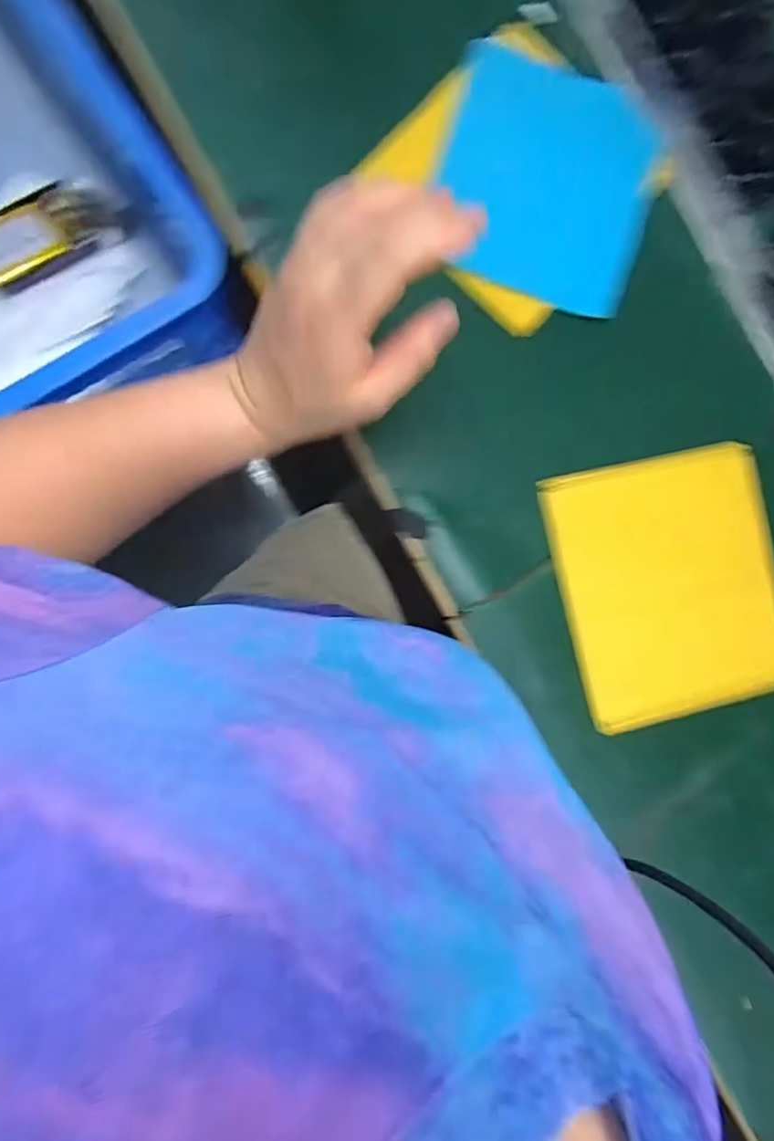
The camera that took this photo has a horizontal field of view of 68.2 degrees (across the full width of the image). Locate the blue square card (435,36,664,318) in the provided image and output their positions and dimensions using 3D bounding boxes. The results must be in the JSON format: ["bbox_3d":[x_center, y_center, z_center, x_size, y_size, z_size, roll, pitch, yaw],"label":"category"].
[{"bbox_3d":[0.113,-0.275,0.401,0.147,0.010,0.165,16,87,-5],"label":"blue square card"}]

